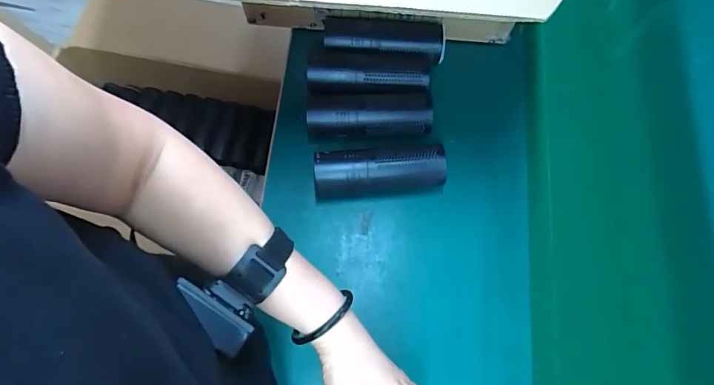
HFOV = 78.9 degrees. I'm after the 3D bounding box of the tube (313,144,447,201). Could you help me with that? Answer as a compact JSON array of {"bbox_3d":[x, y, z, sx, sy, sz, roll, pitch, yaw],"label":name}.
[{"bbox_3d":[0.031,-0.024,0.553,0.167,0.049,0.051,-5,72,-3],"label":"tube"}]

